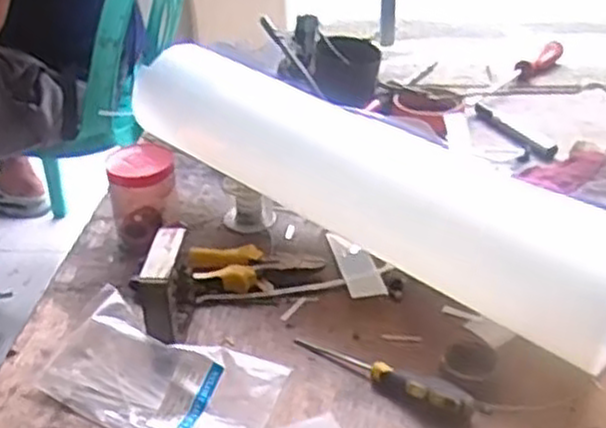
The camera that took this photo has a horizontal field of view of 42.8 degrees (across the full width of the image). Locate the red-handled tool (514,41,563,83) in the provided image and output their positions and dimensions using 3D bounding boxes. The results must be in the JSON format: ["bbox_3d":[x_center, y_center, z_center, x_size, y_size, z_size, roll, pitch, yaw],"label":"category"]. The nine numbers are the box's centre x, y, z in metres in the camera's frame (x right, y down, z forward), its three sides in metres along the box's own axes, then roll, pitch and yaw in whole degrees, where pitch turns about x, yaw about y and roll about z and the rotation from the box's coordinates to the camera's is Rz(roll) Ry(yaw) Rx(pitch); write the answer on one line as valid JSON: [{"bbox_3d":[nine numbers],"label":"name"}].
[{"bbox_3d":[0.311,-0.202,1.022,0.079,0.025,0.021,-33,41,-20],"label":"red-handled tool"}]

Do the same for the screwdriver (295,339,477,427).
[{"bbox_3d":[0.055,0.110,0.541,0.140,0.019,0.020,20,38,33],"label":"screwdriver"}]

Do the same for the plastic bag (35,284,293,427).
[{"bbox_3d":[-0.093,0.113,0.523,0.186,0.036,0.075,16,36,28],"label":"plastic bag"}]

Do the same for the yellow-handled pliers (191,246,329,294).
[{"bbox_3d":[-0.037,0.037,0.642,0.106,0.034,0.044,-4,31,-2],"label":"yellow-handled pliers"}]

